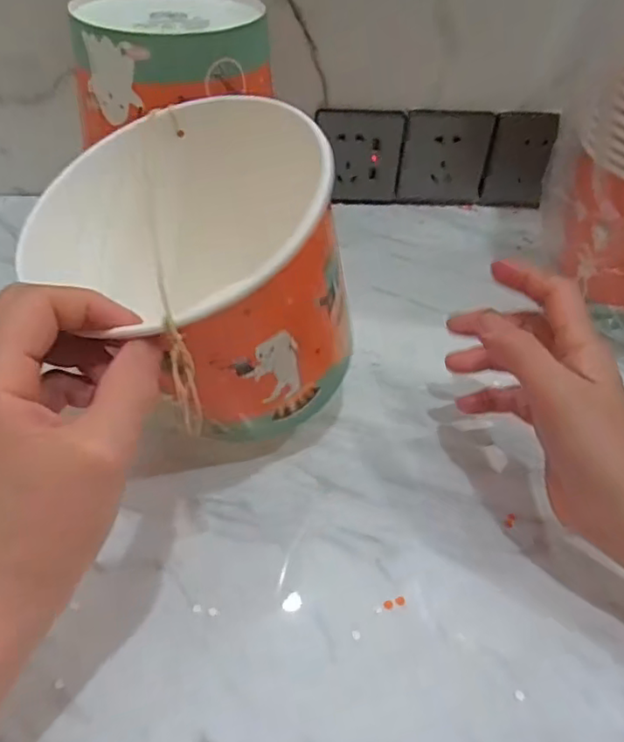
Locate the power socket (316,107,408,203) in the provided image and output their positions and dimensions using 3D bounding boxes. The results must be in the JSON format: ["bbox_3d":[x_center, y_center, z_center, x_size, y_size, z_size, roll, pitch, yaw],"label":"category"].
[{"bbox_3d":[0.047,-0.206,0.595,0.082,0.092,0.011,-1,45,-5],"label":"power socket"}]

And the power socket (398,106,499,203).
[{"bbox_3d":[0.132,-0.208,0.603,0.085,0.096,0.012,0,45,-4],"label":"power socket"}]

